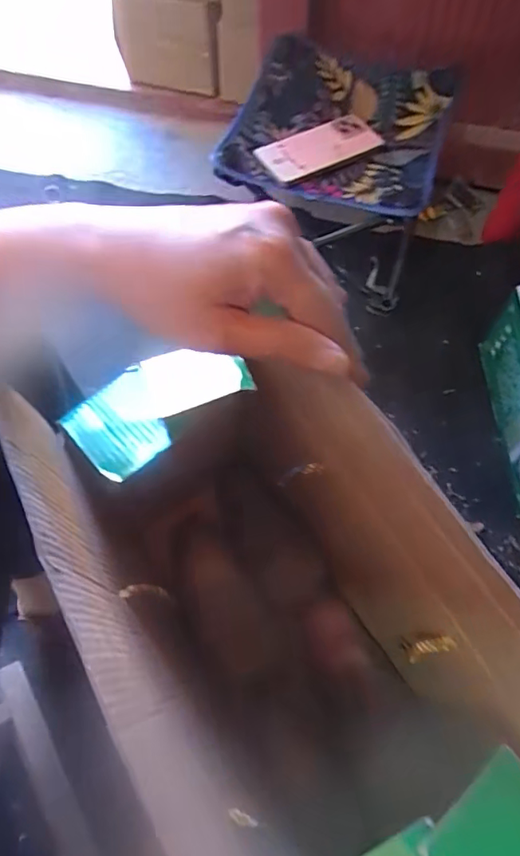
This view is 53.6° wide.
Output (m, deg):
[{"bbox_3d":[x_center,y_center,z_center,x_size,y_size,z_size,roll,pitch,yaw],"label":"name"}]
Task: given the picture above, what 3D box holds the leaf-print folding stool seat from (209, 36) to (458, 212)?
[{"bbox_3d":[0.105,-0.402,0.683,0.271,0.049,0.285,15,67,8],"label":"leaf-print folding stool seat"}]

